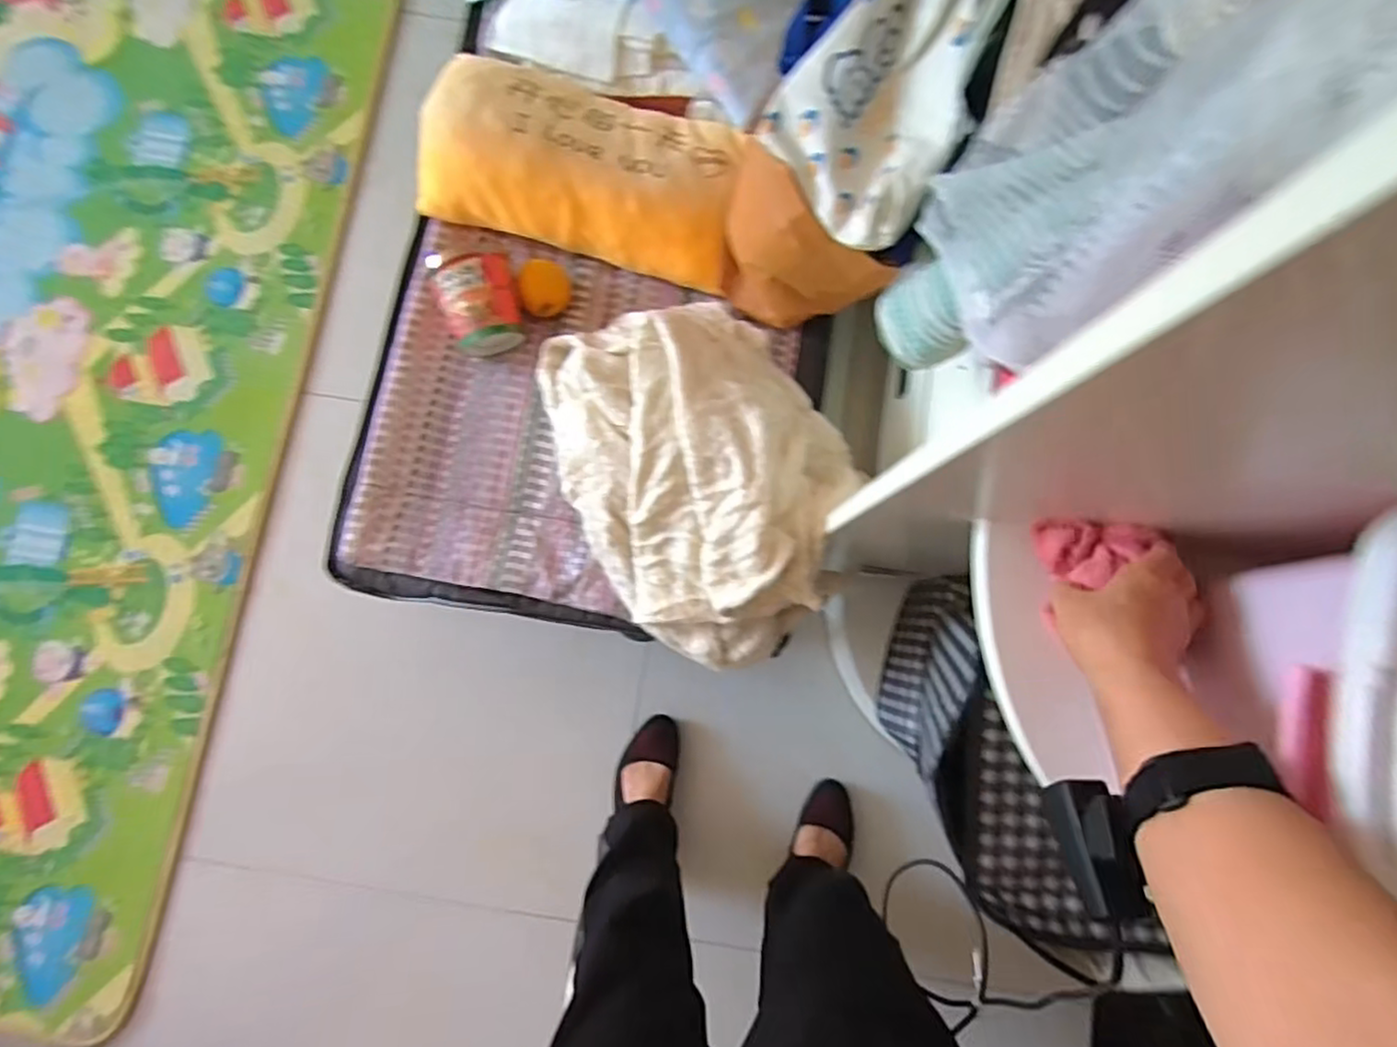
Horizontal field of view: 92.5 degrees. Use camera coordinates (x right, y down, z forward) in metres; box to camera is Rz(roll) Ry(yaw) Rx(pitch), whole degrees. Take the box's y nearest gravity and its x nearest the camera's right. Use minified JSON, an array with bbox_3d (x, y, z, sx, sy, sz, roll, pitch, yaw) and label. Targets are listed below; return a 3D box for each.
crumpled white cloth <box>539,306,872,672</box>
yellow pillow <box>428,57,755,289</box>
[{"bbox_3d":[0.007,-0.080,0.825,0.344,0.156,0.473,-33,85,-5],"label":"crumpled white cloth"},{"bbox_3d":[-0.155,-0.496,0.917,0.429,0.079,0.230,14,82,0],"label":"yellow pillow"}]

